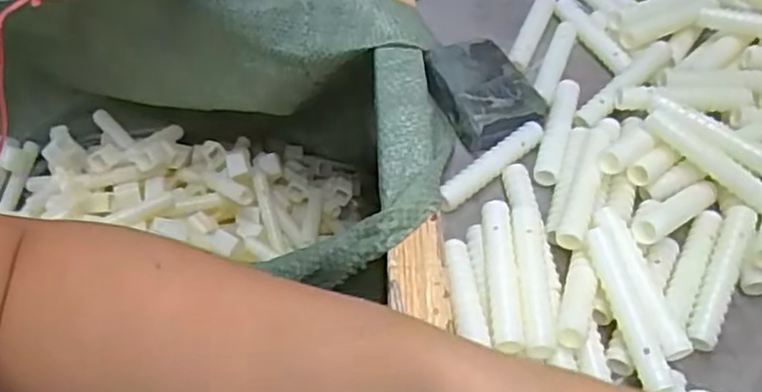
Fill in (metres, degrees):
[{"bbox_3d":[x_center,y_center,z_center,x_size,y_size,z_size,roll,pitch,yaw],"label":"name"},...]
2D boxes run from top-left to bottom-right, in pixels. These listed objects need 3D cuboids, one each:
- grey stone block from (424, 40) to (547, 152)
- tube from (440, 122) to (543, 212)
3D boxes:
[{"bbox_3d":[0.062,-0.064,0.414,0.051,0.022,0.072,-22,57,-18],"label":"grey stone block"},{"bbox_3d":[0.063,-0.019,0.379,0.081,0.009,0.013,-36,62,-26],"label":"tube"}]

